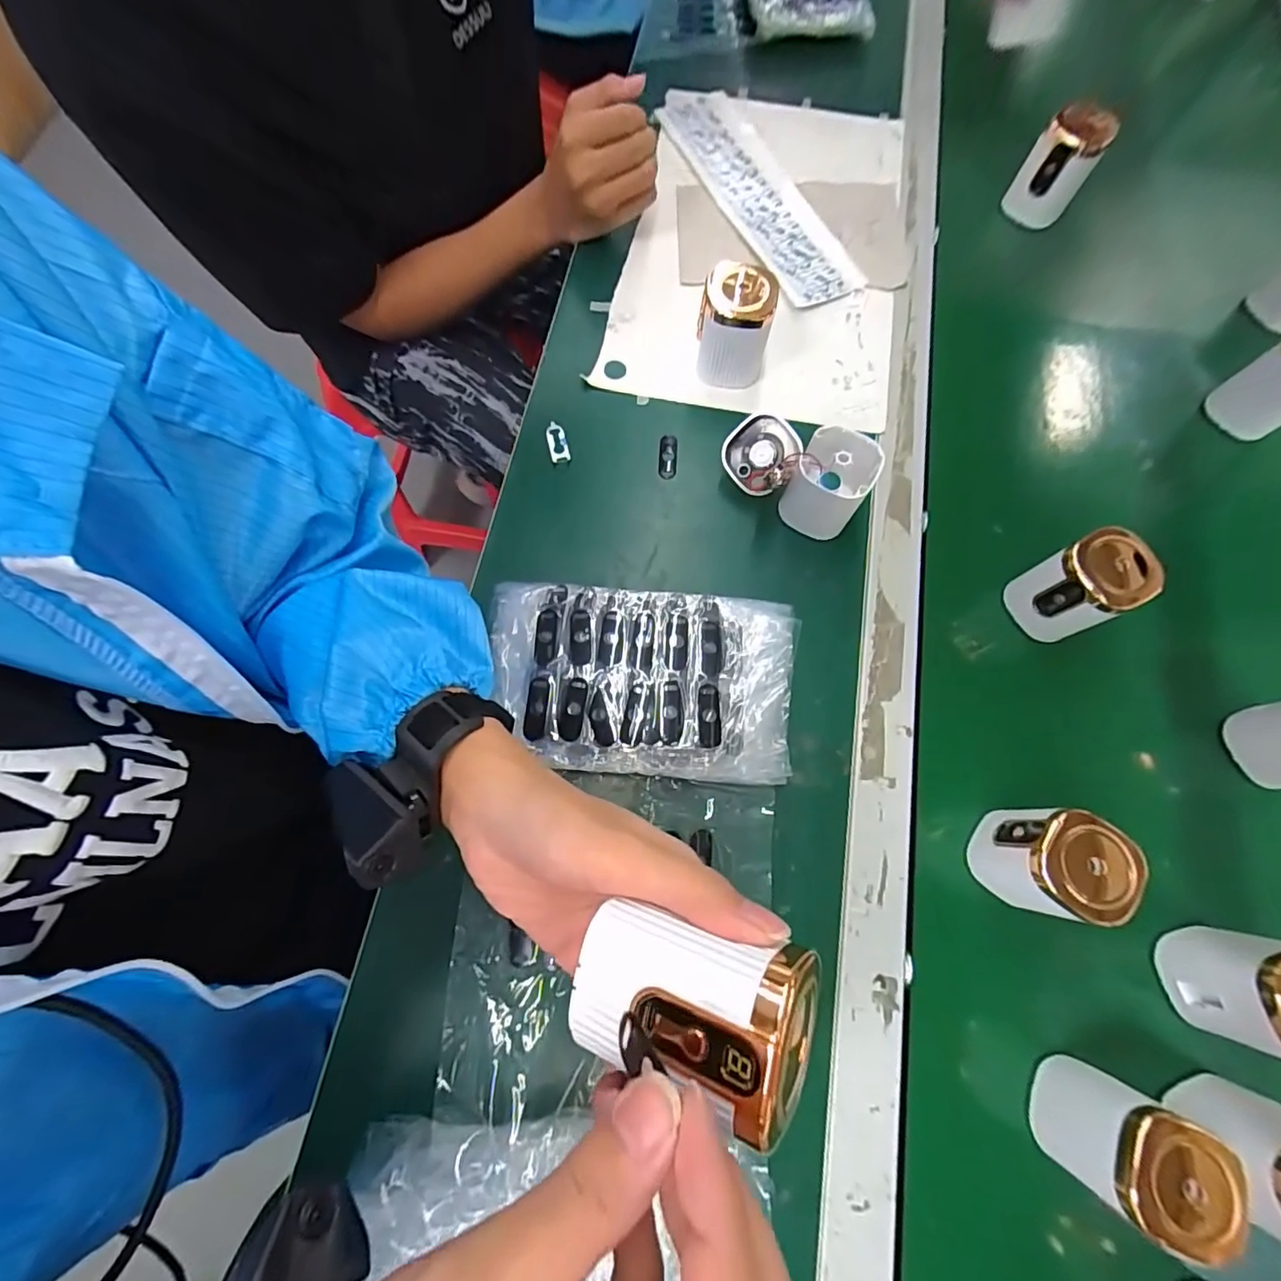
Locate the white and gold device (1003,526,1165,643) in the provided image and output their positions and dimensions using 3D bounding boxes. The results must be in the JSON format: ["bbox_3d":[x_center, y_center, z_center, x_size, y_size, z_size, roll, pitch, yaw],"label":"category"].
[{"bbox_3d":[0.310,-0.039,0.389,0.061,0.071,0.053,-29,76,-9],"label":"white and gold device"}]

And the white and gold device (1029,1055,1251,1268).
[{"bbox_3d":[0.258,0.267,0.293,0.052,0.074,0.054,17,72,5],"label":"white and gold device"}]

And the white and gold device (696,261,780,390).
[{"bbox_3d":[0.075,-0.256,0.450,0.056,0.077,0.052,5,71,1],"label":"white and gold device"}]

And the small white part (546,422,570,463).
[{"bbox_3d":[-0.069,-0.164,0.461,0.015,0.007,0.036,-17,87,-6],"label":"small white part"}]

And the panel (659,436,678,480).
[{"bbox_3d":[0.023,-0.153,0.468,0.015,0.008,0.040,5,71,2],"label":"panel"}]

